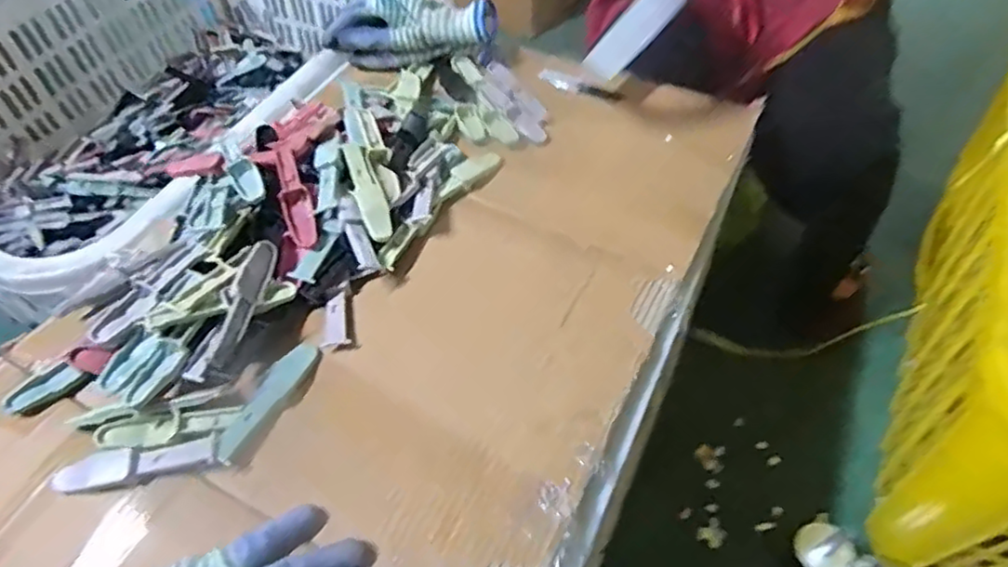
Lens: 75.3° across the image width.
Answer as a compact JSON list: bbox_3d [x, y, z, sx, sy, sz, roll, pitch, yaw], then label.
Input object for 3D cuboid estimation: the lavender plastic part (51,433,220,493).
[{"bbox_3d":[-0.240,0.120,0.430,0.103,0.014,0.021,-9,52,-7],"label":"lavender plastic part"}]

